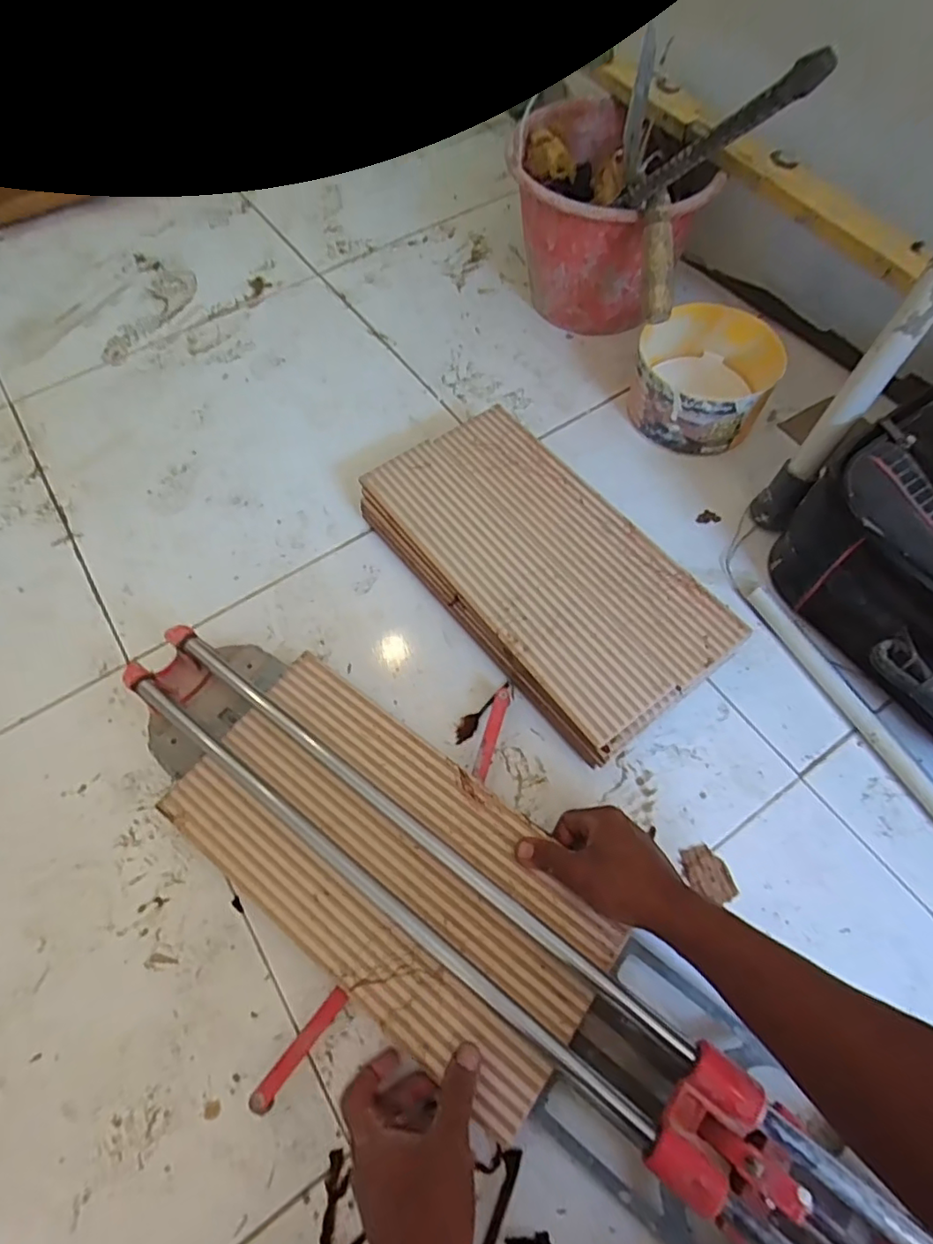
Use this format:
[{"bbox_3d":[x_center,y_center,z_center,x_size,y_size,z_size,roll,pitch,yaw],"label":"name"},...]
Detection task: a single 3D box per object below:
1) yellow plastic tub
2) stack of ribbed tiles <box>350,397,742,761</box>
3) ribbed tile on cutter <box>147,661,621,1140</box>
[{"bbox_3d":[0.300,-0.306,0.777,0.165,0.096,0.179,30,66,17],"label":"yellow plastic tub"},{"bbox_3d":[0.076,-0.056,0.660,0.206,0.073,0.400,-35,66,-16],"label":"stack of ribbed tiles"},{"bbox_3d":[-0.068,0.208,0.530,0.390,0.008,0.192,35,68,19],"label":"ribbed tile on cutter"}]

